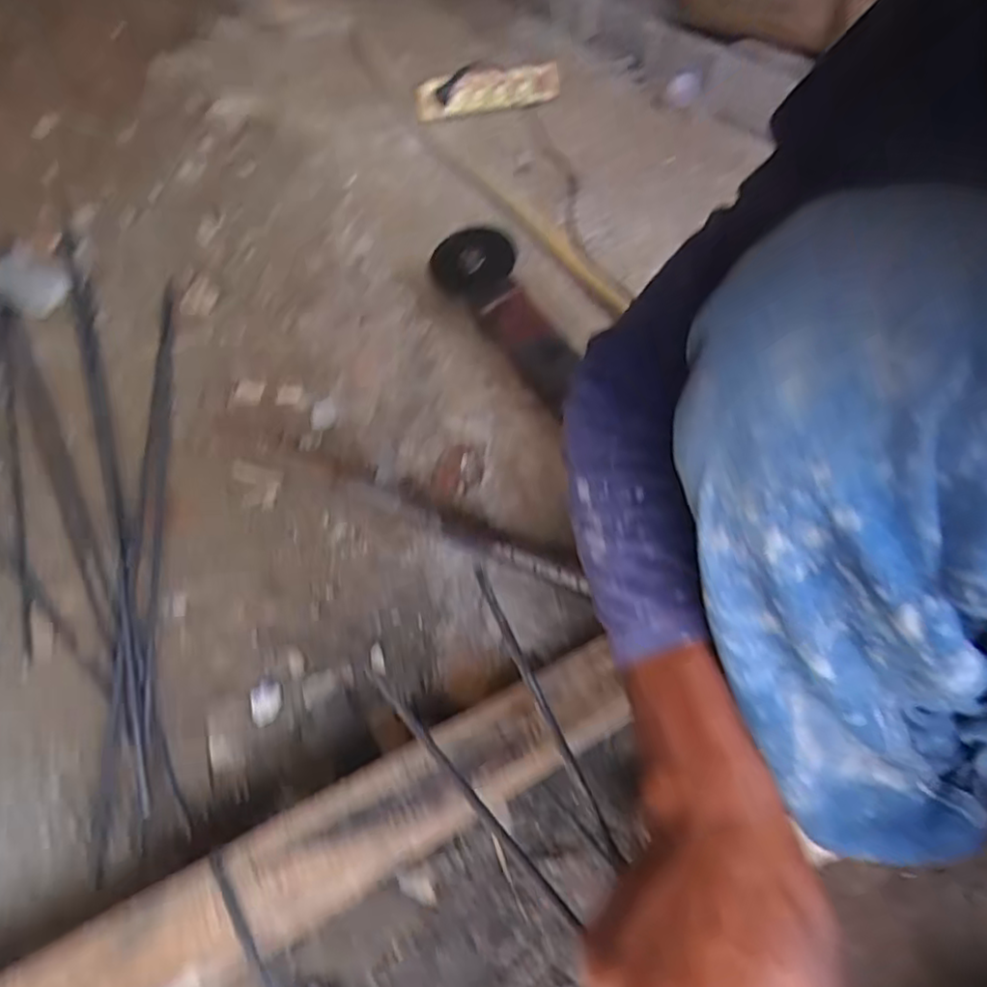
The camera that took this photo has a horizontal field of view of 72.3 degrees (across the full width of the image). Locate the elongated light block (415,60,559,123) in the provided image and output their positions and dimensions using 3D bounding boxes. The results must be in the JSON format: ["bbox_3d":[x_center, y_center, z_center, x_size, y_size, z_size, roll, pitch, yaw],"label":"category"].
[{"bbox_3d":[0.001,-0.727,1.227,0.283,0.075,0.043,-27,56,-24],"label":"elongated light block"}]

